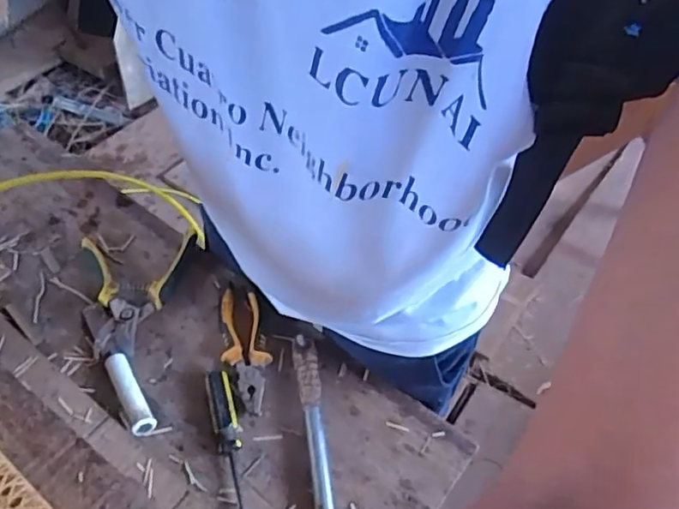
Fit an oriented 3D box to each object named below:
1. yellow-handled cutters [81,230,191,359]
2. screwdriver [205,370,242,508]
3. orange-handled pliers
[{"bbox_3d":[-0.242,0.042,0.689,0.129,0.024,0.167,-5,51,-6],"label":"yellow-handled cutters"},{"bbox_3d":[-0.109,0.190,0.582,0.025,0.021,0.163,-12,52,-12],"label":"screwdriver"},{"bbox_3d":[-0.103,0.105,0.645,0.048,0.026,0.143,-12,52,-12],"label":"orange-handled pliers"}]

